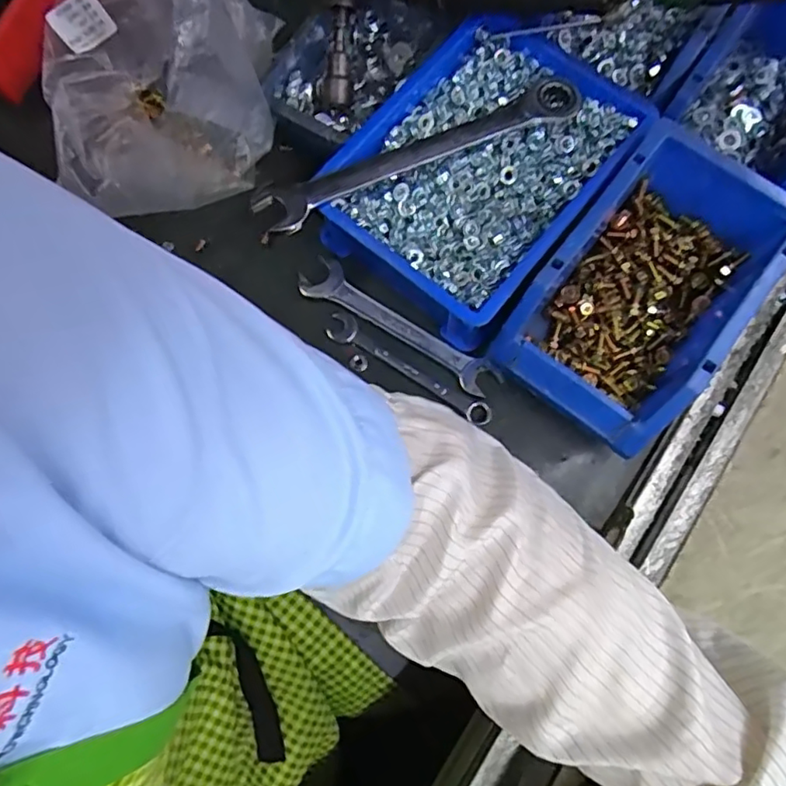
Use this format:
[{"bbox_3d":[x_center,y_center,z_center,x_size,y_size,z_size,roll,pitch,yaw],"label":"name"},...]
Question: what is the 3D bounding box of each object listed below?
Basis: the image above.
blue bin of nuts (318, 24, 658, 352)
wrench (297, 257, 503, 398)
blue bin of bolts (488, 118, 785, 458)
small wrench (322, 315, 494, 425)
[{"bbox_3d":[0.060,-0.148,0.413,0.145,0.065,0.204,40,80,9],"label":"blue bin of nuts"},{"bbox_3d":[0.004,-0.047,0.420,0.153,0.009,0.029,32,79,8],"label":"wrench"},{"bbox_3d":[0.160,-0.065,0.390,0.114,0.085,0.185,39,80,9],"label":"blue bin of bolts"},{"bbox_3d":[0.011,-0.017,0.416,0.129,0.010,0.020,31,79,7],"label":"small wrench"}]

